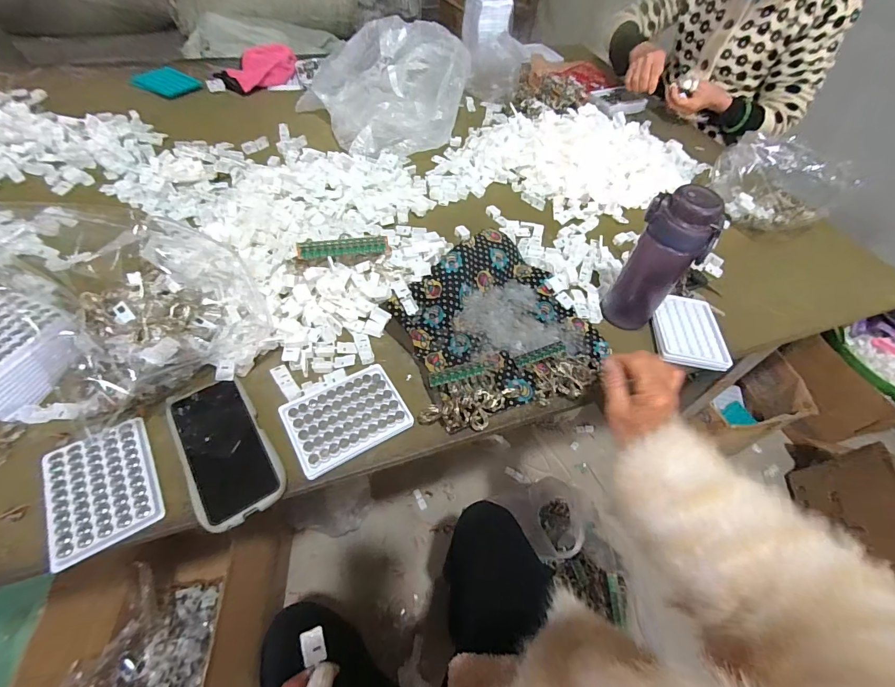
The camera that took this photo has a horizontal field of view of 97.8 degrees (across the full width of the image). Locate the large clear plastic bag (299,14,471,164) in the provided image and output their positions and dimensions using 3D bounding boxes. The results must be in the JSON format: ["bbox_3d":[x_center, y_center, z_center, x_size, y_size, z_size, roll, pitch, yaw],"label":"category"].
[{"bbox_3d":[-0.125,-0.558,0.852,0.299,0.151,0.341,-27,60,-22],"label":"large clear plastic bag"}]

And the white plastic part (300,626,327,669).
[{"bbox_3d":[-0.127,0.286,0.370,0.020,0.004,0.026,-9,66,-24],"label":"white plastic part"}]

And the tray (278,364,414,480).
[{"bbox_3d":[-0.119,0.084,0.459,0.129,0.011,0.097,-25,59,-21],"label":"tray"}]

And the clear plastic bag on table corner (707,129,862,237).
[{"bbox_3d":[0.656,-0.320,0.775,0.200,0.104,0.202,-33,62,-25],"label":"clear plastic bag on table corner"}]

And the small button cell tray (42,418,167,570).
[{"bbox_3d":[-0.352,0.146,0.398,0.090,0.006,0.122,-26,60,-21],"label":"small button cell tray"}]

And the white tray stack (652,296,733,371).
[{"bbox_3d":[0.359,-0.024,0.582,0.096,0.014,0.140,11,54,4],"label":"white tray stack"}]

